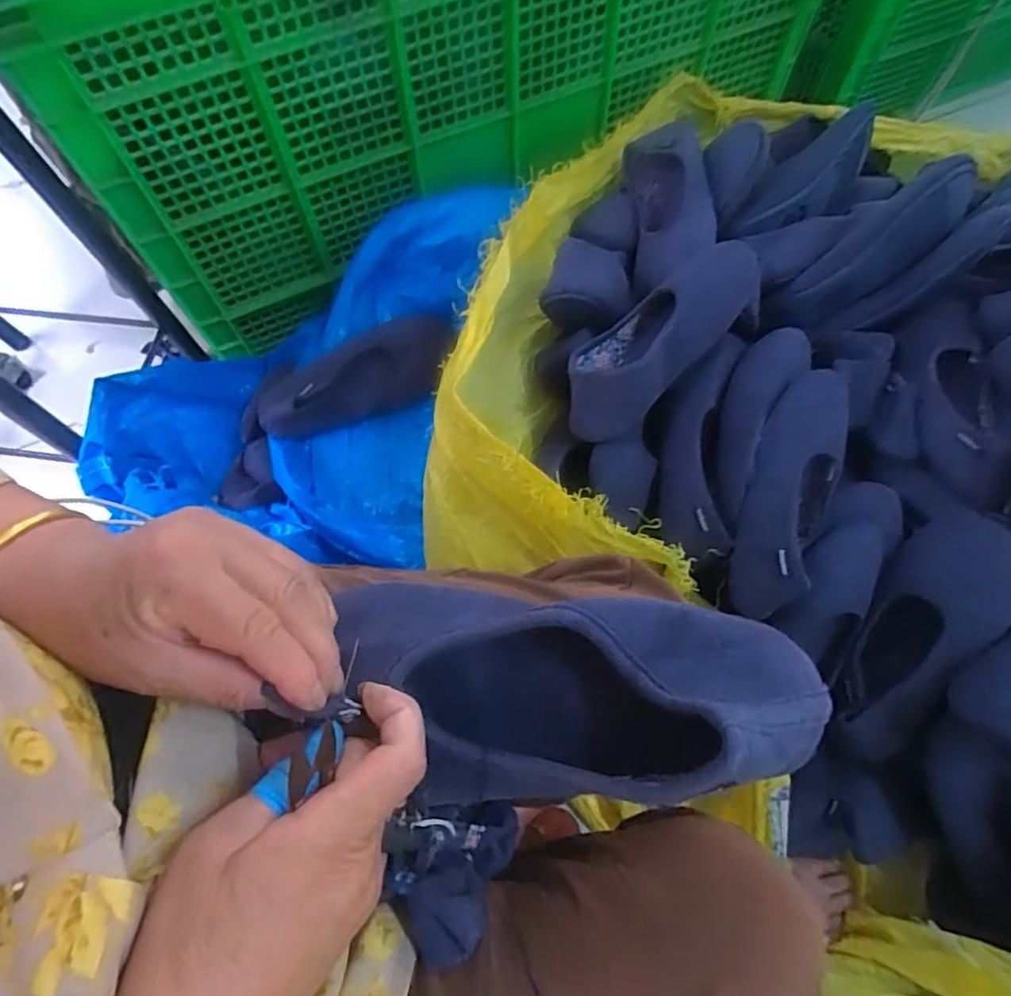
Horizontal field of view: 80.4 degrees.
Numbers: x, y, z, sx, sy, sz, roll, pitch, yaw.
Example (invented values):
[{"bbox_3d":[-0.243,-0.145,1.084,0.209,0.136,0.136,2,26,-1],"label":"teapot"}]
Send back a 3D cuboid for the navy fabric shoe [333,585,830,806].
[{"bbox_3d":[0.024,0.086,0.255,0.200,0.056,0.088,2,64,16],"label":"navy fabric shoe"}]

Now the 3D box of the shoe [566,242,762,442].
[{"bbox_3d":[0.157,-0.169,0.622,0.258,0.066,0.096,-46,70,-2],"label":"shoe"}]

